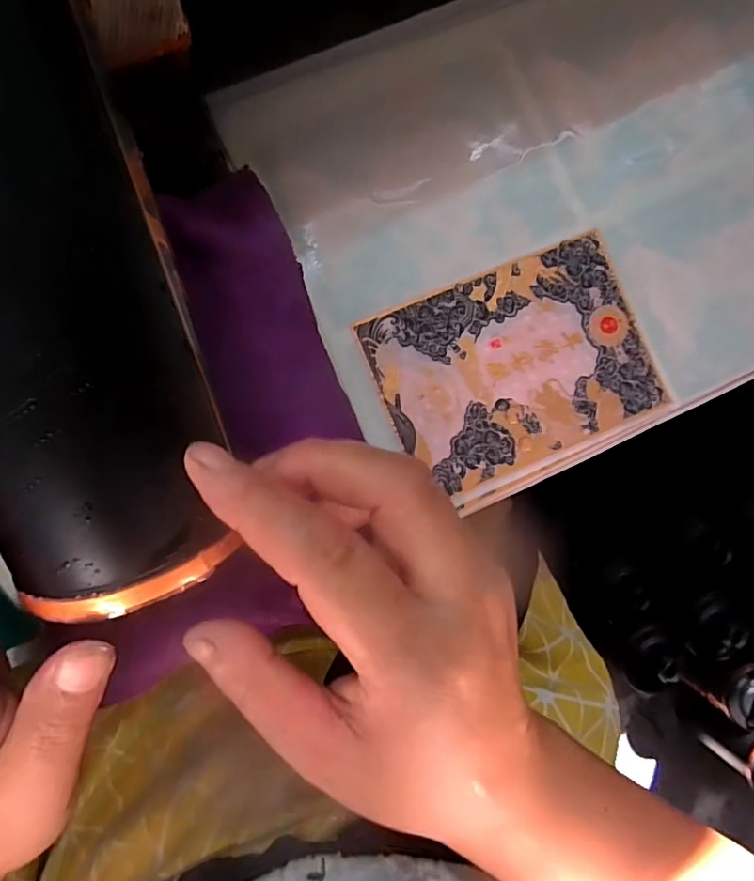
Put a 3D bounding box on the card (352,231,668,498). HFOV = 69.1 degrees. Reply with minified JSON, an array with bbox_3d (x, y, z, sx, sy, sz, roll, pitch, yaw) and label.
[{"bbox_3d":[0.069,-0.037,0.273,0.133,0.005,0.096,-23,94,-4],"label":"card"}]

